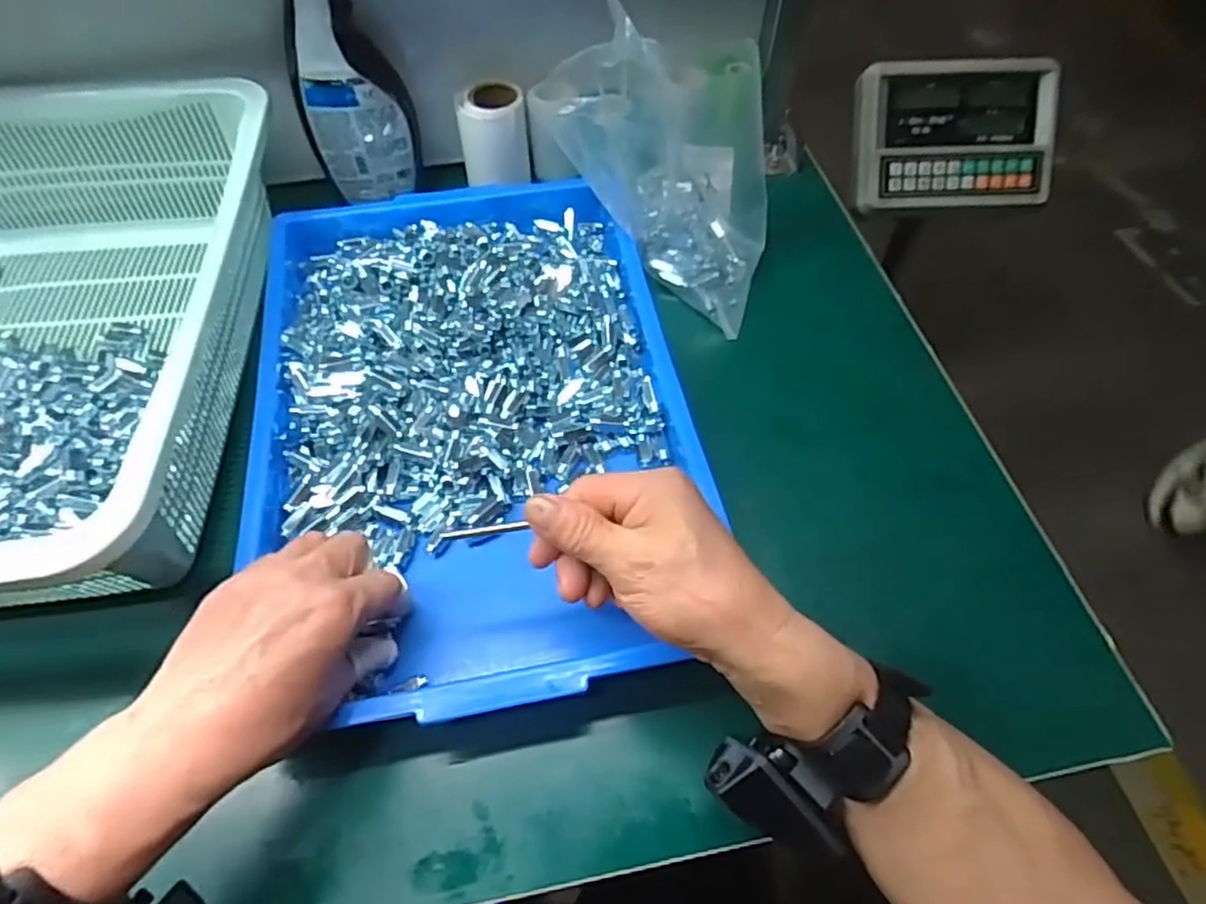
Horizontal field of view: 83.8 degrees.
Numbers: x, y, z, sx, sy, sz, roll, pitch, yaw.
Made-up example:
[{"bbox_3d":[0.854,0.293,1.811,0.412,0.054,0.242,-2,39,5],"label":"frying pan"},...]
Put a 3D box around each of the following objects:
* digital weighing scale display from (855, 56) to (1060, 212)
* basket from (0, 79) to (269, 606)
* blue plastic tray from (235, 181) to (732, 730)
[{"bbox_3d":[0.439,-0.397,0.853,0.231,0.055,0.168,-2,102,3],"label":"digital weighing scale display"},{"bbox_3d":[-0.400,-0.081,0.467,0.321,0.132,0.429,-5,57,-3],"label":"basket"},{"bbox_3d":[-0.091,-0.043,0.473,0.282,0.053,0.426,-9,62,-6],"label":"blue plastic tray"}]

